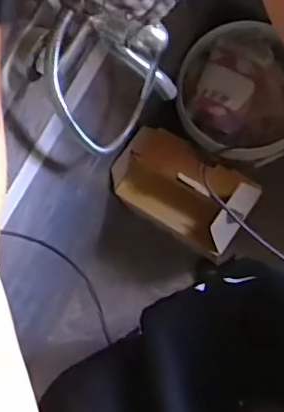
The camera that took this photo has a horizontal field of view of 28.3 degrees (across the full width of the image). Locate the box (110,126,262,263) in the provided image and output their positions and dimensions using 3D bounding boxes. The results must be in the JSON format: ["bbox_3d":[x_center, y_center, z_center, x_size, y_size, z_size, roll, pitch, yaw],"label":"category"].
[{"bbox_3d":[0.093,-0.044,1.302,0.321,0.135,0.201,32,88,9],"label":"box"}]

